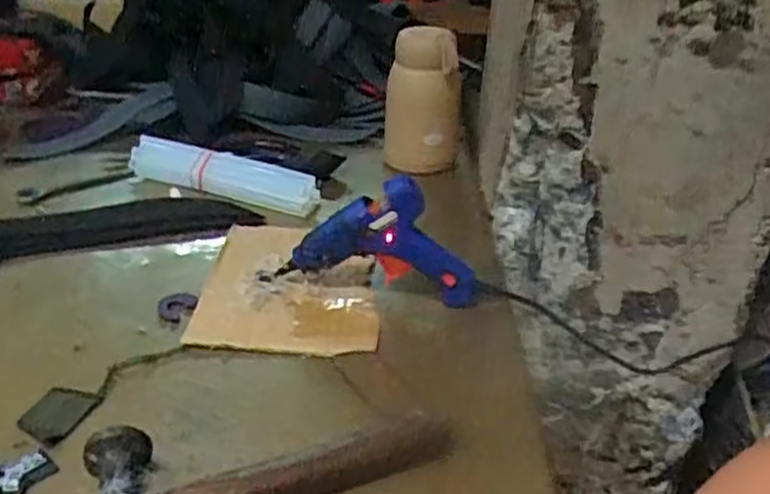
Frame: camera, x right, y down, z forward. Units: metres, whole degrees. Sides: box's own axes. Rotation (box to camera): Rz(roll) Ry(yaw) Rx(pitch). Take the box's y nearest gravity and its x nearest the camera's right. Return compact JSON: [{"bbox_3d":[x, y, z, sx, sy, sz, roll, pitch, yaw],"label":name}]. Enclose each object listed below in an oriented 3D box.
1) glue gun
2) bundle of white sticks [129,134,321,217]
[{"bbox_3d":[-0.001,-0.004,0.535,0.135,0.091,0.023,7,29,3],"label":"glue gun"},{"bbox_3d":[-0.153,-0.070,0.692,0.190,0.032,0.042,18,31,22],"label":"bundle of white sticks"}]

